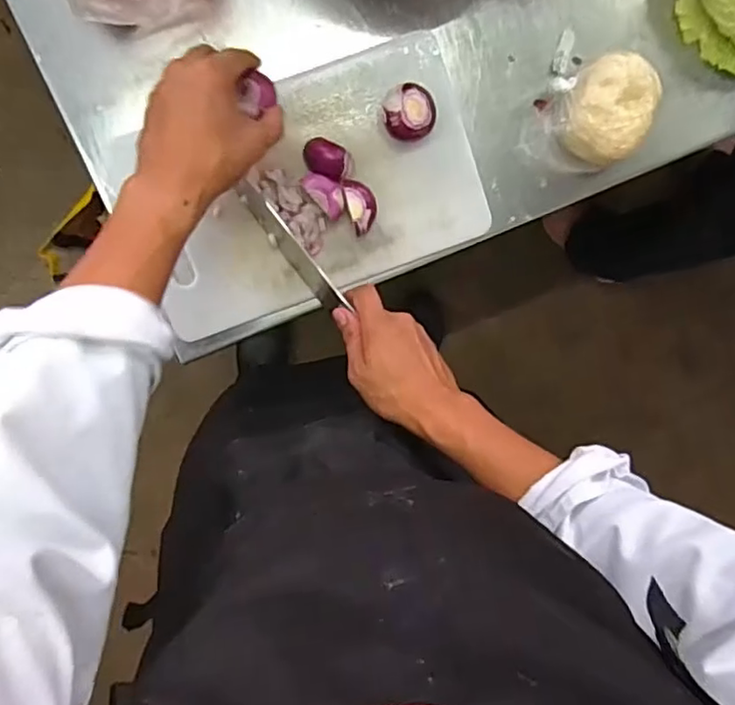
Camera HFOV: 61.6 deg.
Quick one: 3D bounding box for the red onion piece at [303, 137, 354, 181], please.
[{"bbox_3d":[-0.037,-0.180,0.577,0.048,0.021,0.032,31,94,-9],"label":"red onion piece"}]

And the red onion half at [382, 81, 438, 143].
[{"bbox_3d":[0.040,-0.220,0.569,0.048,0.038,0.047,-1,98,-5],"label":"red onion half"}]

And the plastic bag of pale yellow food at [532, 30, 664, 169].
[{"bbox_3d":[0.215,-0.232,0.580,0.092,0.055,0.112,20,96,-8],"label":"plastic bag of pale yellow food"}]

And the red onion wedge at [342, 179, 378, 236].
[{"bbox_3d":[-0.006,-0.138,0.581,0.027,0.033,0.050,-18,99,-3],"label":"red onion wedge"}]

